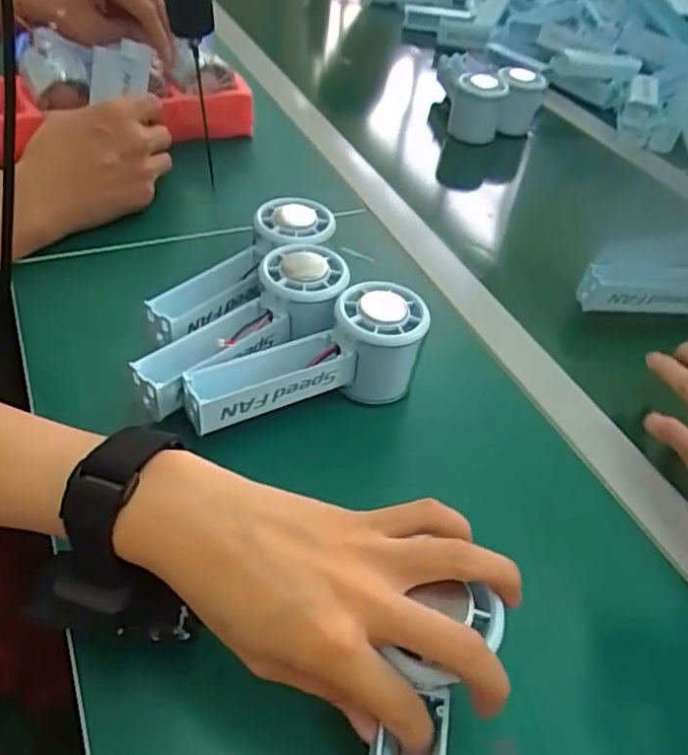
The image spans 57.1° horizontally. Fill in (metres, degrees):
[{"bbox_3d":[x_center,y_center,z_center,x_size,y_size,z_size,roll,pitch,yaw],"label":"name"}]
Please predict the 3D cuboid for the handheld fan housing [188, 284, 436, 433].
[{"bbox_3d":[-0.021,-0.012,0.378,0.148,0.051,0.054,-13,47,-20],"label":"handheld fan housing"}]

